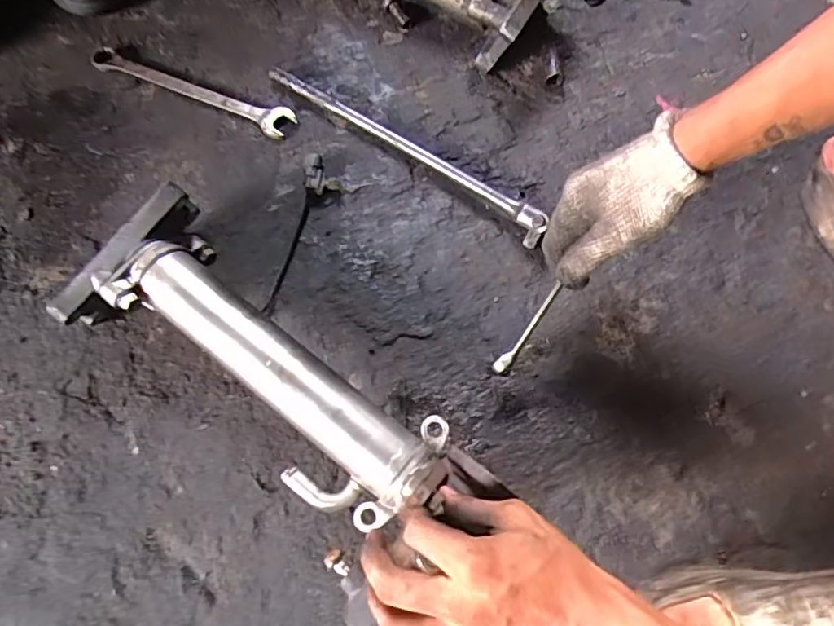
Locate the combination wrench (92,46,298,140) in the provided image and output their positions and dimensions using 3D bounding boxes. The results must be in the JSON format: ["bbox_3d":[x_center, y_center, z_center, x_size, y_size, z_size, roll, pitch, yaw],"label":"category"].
[{"bbox_3d":[-0.252,-0.251,0.612,0.247,0.008,0.039,24,71,8],"label":"combination wrench"}]

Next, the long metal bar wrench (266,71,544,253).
[{"bbox_3d":[-0.017,-0.177,0.572,0.349,0.034,0.028,36,74,12],"label":"long metal bar wrench"}]

